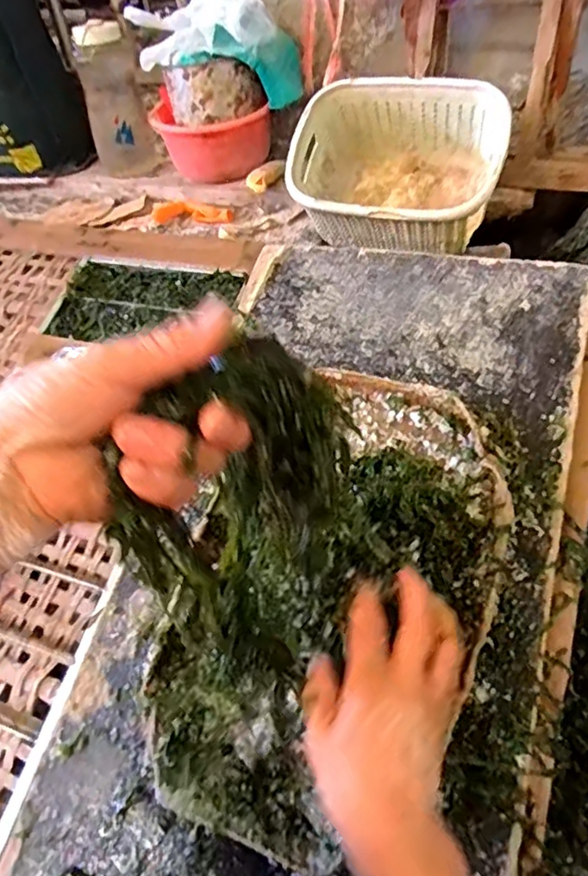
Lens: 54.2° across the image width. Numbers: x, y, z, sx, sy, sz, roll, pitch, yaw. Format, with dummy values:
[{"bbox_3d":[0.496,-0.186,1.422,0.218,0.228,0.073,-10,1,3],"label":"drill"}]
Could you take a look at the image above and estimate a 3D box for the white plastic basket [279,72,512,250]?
[{"bbox_3d":[0.127,-0.318,0.703,0.240,0.132,0.188,16,75,20],"label":"white plastic basket"}]

